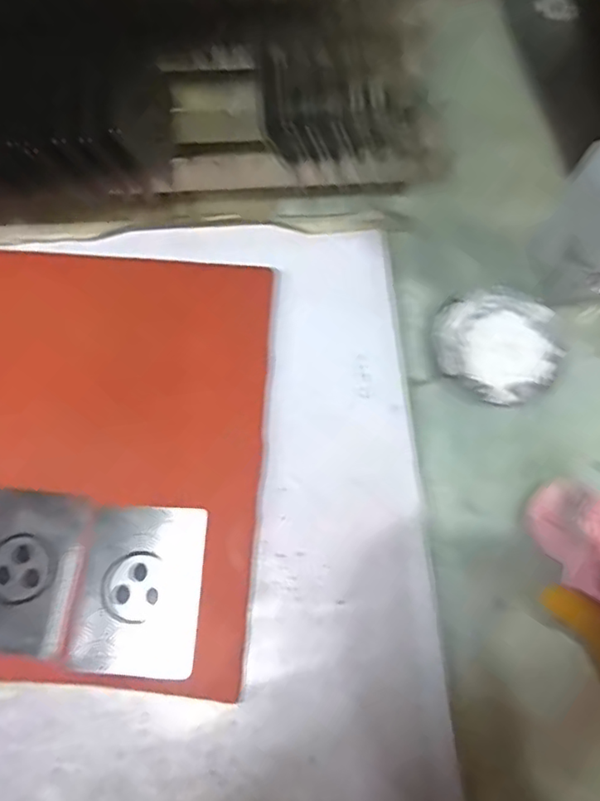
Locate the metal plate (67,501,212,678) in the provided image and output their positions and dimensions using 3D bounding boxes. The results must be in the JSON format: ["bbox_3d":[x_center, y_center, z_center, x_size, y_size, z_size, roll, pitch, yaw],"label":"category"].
[{"bbox_3d":[-0.088,0.103,0.333,0.065,0.004,0.087,3,67,0],"label":"metal plate"}]

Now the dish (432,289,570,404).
[{"bbox_3d":[0.131,-0.039,0.398,0.080,0.007,0.078,1,69,-2],"label":"dish"}]

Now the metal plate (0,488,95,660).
[{"bbox_3d":[-0.153,0.094,0.335,0.063,0.006,0.086,6,71,-1],"label":"metal plate"}]

